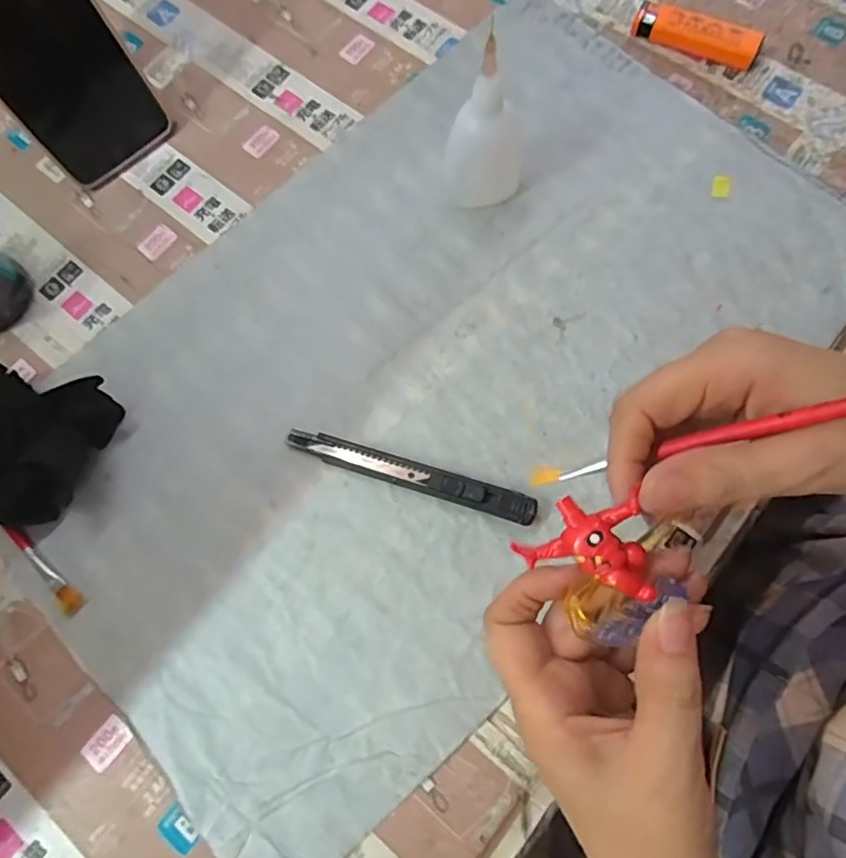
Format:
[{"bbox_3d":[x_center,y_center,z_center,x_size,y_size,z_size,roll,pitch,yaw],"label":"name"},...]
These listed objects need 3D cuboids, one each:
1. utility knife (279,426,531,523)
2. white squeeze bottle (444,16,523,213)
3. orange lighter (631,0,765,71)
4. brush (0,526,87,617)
[{"bbox_3d":[-0.008,0.024,0.319,0.137,0.011,0.015,17,76,6],"label":"utility knife"},{"bbox_3d":[0.036,-0.163,0.325,0.045,0.098,0.033,0,75,2],"label":"white squeeze bottle"},{"bbox_3d":[0.178,-0.257,0.388,0.080,0.018,0.018,21,76,7],"label":"orange lighter"},{"bbox_3d":[-0.235,0.042,0.323,0.154,0.006,0.010,42,80,12],"label":"brush"}]

